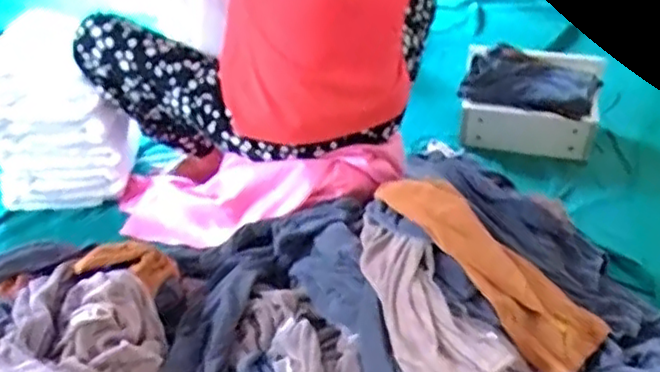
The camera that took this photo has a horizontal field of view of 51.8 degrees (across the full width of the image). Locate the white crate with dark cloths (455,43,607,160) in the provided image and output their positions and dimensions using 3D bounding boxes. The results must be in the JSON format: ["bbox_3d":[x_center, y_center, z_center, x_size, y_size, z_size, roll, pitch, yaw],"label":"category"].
[{"bbox_3d":[0.536,-0.227,1.838,0.352,0.219,0.224,10,30,16],"label":"white crate with dark cloths"}]

